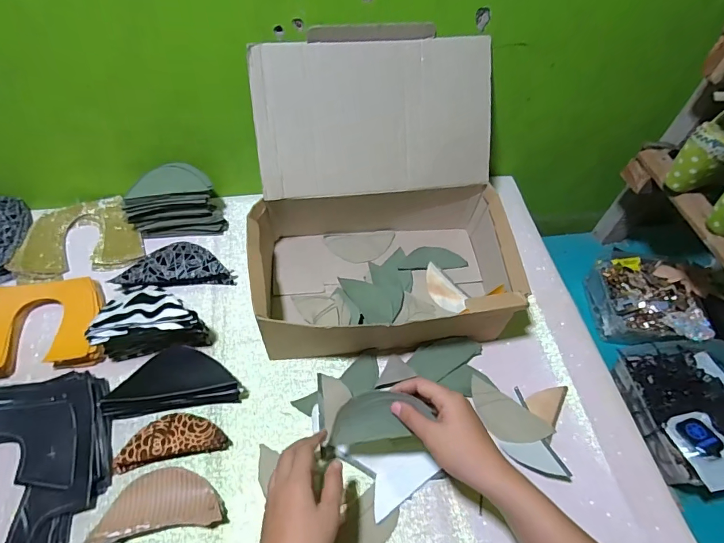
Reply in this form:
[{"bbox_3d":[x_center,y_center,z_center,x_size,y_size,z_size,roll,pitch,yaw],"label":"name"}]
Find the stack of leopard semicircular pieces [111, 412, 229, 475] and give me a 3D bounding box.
[{"bbox_3d":[-0.218,0.192,0.482,0.119,0.023,0.048,-9,58,-9],"label":"stack of leopard semicircular pieces"}]

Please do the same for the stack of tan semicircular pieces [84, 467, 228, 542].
[{"bbox_3d":[-0.208,0.243,0.443,0.116,0.027,0.060,-7,57,-8],"label":"stack of tan semicircular pieces"}]

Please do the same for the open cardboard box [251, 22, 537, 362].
[{"bbox_3d":[0.025,-0.096,0.550,0.338,0.239,0.324,-4,57,-6],"label":"open cardboard box"}]

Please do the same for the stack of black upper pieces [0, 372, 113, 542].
[{"bbox_3d":[-0.384,0.211,0.444,0.206,0.033,0.189,-8,58,-9],"label":"stack of black upper pieces"}]

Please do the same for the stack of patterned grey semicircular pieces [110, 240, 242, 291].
[{"bbox_3d":[-0.268,-0.010,0.610,0.152,0.022,0.075,-9,58,-9],"label":"stack of patterned grey semicircular pieces"}]

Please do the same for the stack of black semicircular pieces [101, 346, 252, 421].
[{"bbox_3d":[-0.221,0.130,0.507,0.143,0.041,0.071,-6,57,-7],"label":"stack of black semicircular pieces"}]

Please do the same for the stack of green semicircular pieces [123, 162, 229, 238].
[{"bbox_3d":[-0.287,-0.109,0.642,0.133,0.072,0.083,-10,58,-10],"label":"stack of green semicircular pieces"}]

